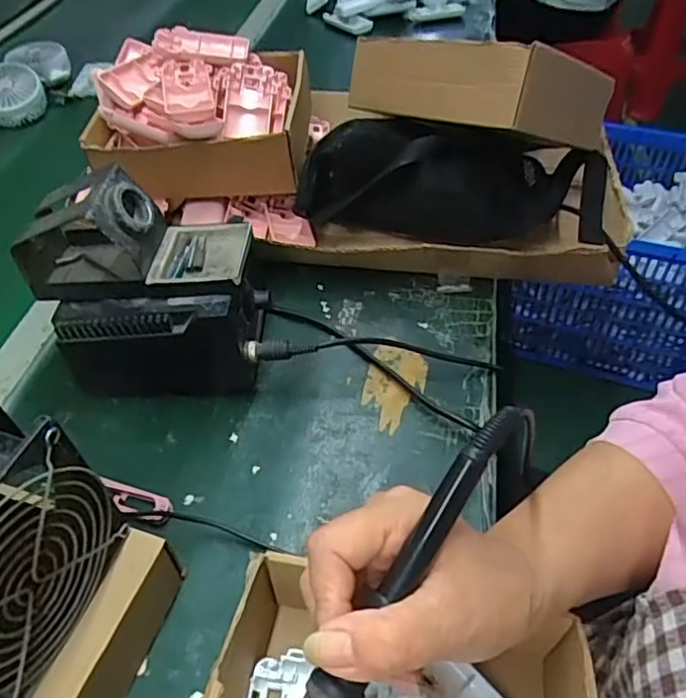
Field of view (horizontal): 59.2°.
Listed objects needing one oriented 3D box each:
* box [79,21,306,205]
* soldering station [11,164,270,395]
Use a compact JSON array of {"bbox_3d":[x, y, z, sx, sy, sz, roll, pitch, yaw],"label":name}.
[{"bbox_3d":[-0.151,-0.254,0.651,0.210,0.106,0.181,2,47,1],"label":"box"},{"bbox_3d":[-0.154,-0.050,0.484,0.170,0.159,0.111,-3,47,1],"label":"soldering station"}]

